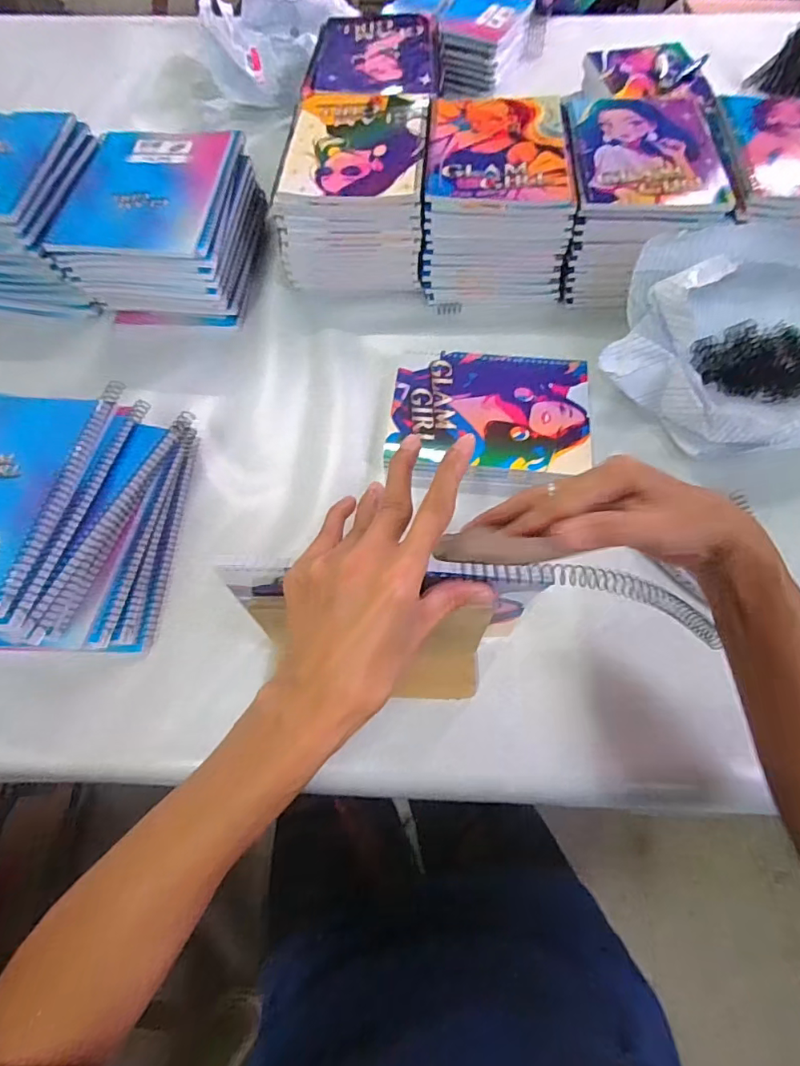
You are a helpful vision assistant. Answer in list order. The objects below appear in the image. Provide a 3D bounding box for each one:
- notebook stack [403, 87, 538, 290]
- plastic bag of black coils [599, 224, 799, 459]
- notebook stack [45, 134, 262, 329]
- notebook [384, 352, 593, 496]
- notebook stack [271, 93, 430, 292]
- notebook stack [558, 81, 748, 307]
[{"bbox_3d":[0.105,-0.397,0.601,0.162,0.093,0.216,-2,65,2],"label":"notebook stack"},{"bbox_3d":[0.358,-0.182,0.508,0.305,0.110,0.217,-7,65,-1],"label":"plastic bag of black coils"},{"bbox_3d":[-0.266,-0.344,0.598,0.170,0.120,0.196,5,66,5],"label":"notebook stack"},{"bbox_3d":[0.089,-0.114,0.522,0.194,0.020,0.161,4,66,5],"label":"notebook"},{"bbox_3d":[-0.045,-0.405,0.614,0.154,0.105,0.213,4,66,4],"label":"notebook stack"},{"bbox_3d":[0.270,-0.381,0.594,0.168,0.098,0.225,4,66,4],"label":"notebook stack"}]

